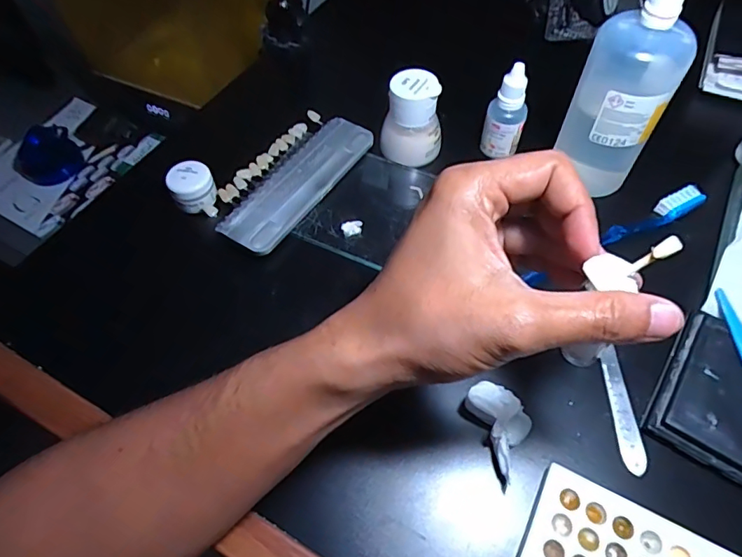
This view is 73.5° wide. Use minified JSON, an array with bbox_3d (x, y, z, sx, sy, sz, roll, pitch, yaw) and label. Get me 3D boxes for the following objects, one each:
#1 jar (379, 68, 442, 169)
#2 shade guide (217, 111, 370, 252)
[{"bbox_3d":[0.033,-0.128,0.396,0.046,0.059,0.039,14,59,10],"label":"jar"},{"bbox_3d":[-0.063,-0.080,0.395,0.065,0.014,0.146,29,63,18],"label":"shade guide"}]

